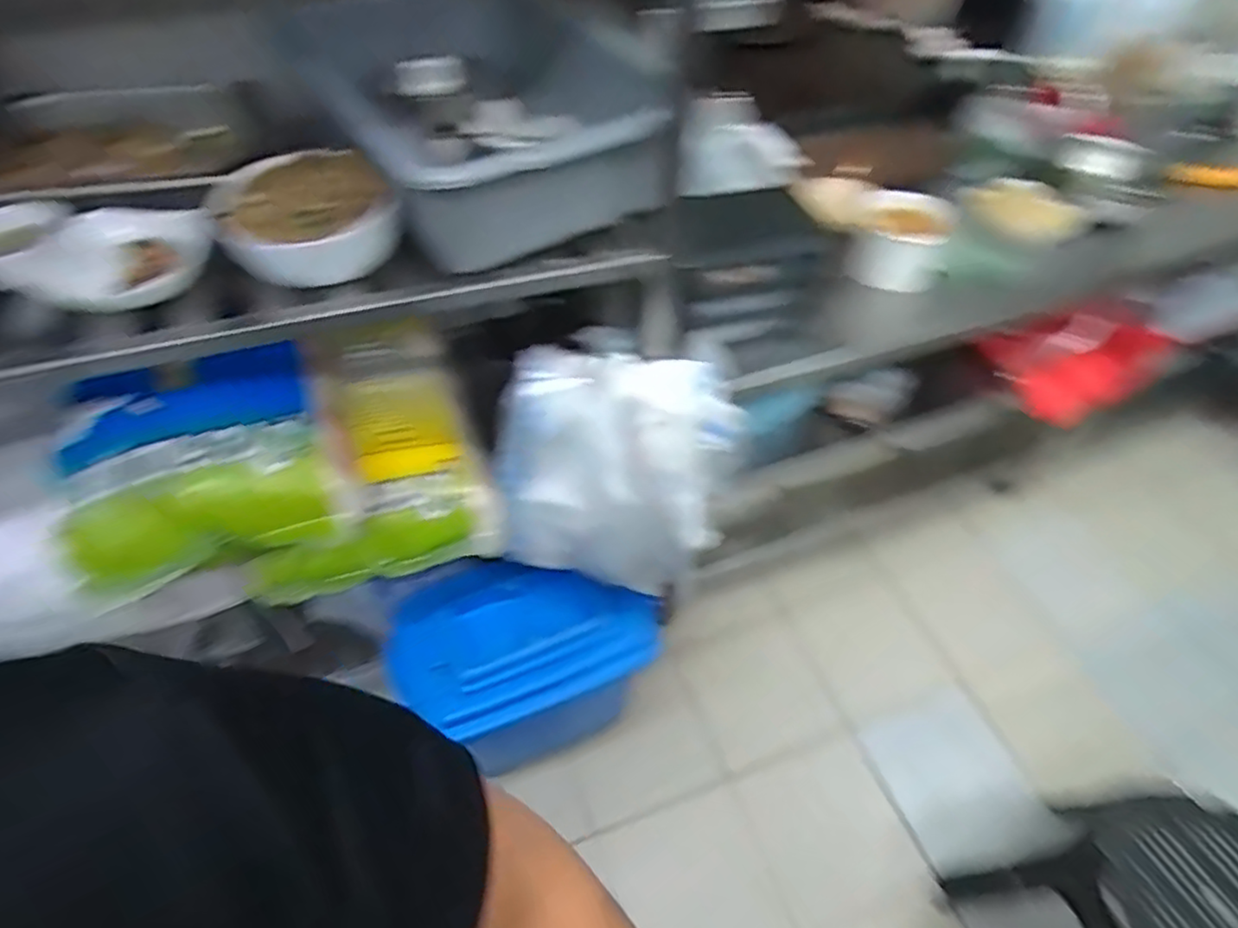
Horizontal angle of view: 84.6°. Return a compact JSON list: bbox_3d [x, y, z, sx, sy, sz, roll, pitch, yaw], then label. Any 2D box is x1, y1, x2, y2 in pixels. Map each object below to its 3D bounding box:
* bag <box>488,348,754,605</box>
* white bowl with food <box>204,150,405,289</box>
[{"bbox_3d":[-0.019,0.009,1.038,0.327,0.324,0.188,6,52,3],"label":"bag"},{"bbox_3d":[-0.358,-0.286,0.790,0.182,0.112,0.162,-18,54,-15],"label":"white bowl with food"}]

